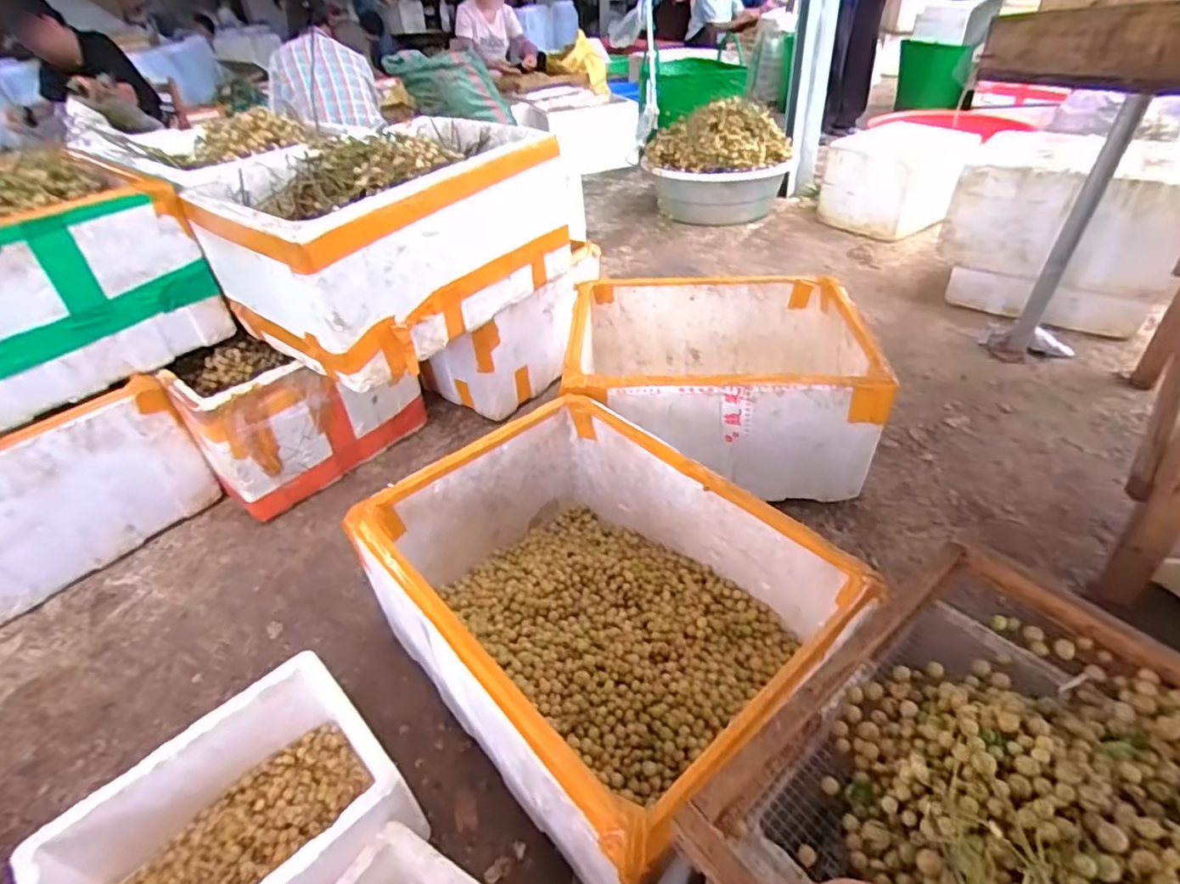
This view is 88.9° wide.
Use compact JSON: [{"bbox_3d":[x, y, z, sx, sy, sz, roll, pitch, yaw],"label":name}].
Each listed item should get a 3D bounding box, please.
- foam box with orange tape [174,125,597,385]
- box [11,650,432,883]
[{"bbox_3d":[-0.374,-0.395,1.156,0.371,0.297,0.542,24,46,32],"label":"foam box with orange tape"},{"bbox_3d":[-0.393,0.461,0.682,0.321,0.152,0.258,-32,45,-31],"label":"box"}]

